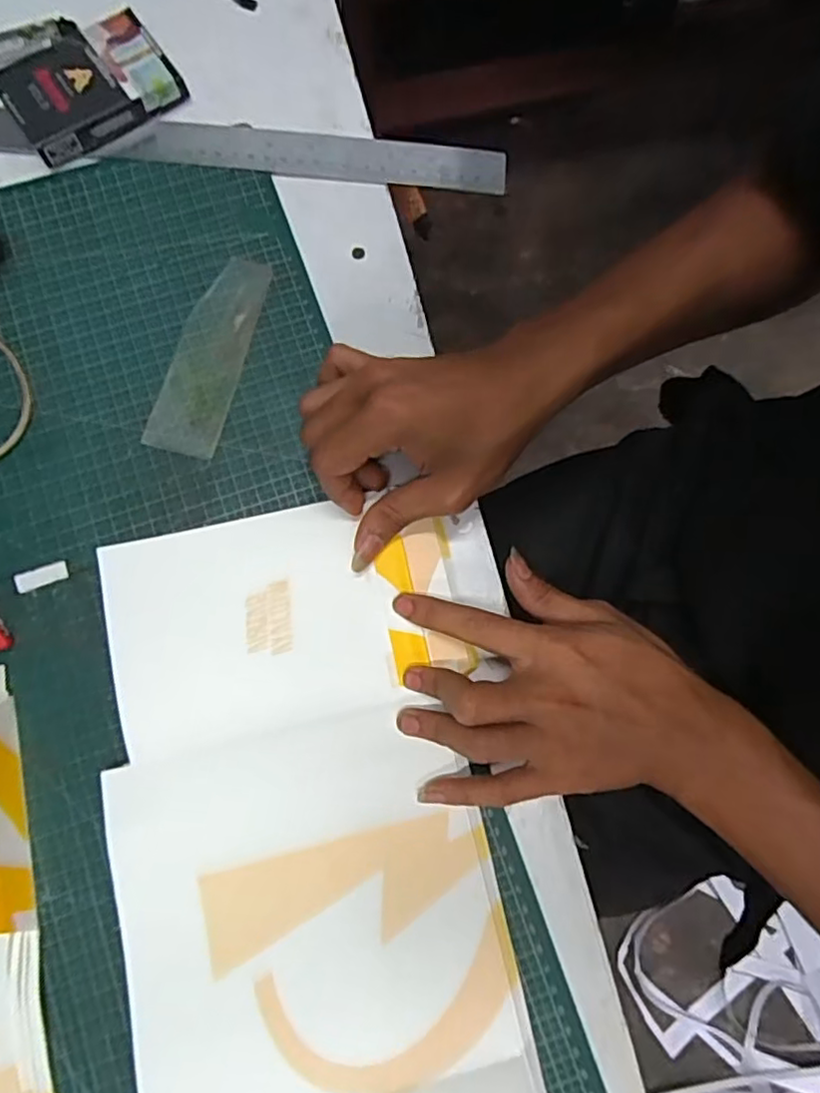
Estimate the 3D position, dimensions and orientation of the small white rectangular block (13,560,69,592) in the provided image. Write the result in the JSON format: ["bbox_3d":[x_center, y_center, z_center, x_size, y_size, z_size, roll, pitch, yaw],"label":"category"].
[{"bbox_3d":[-0.200,0.016,0.343,0.028,0.004,0.011,-19,79,-4],"label":"small white rectangular block"}]

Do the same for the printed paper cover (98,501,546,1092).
[{"bbox_3d":[-0.046,0.159,0.315,0.184,0.013,0.353,-8,79,-6],"label":"printed paper cover"}]

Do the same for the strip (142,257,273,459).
[{"bbox_3d":[-0.113,-0.112,0.366,0.039,0.004,0.121,17,79,3],"label":"strip"}]

